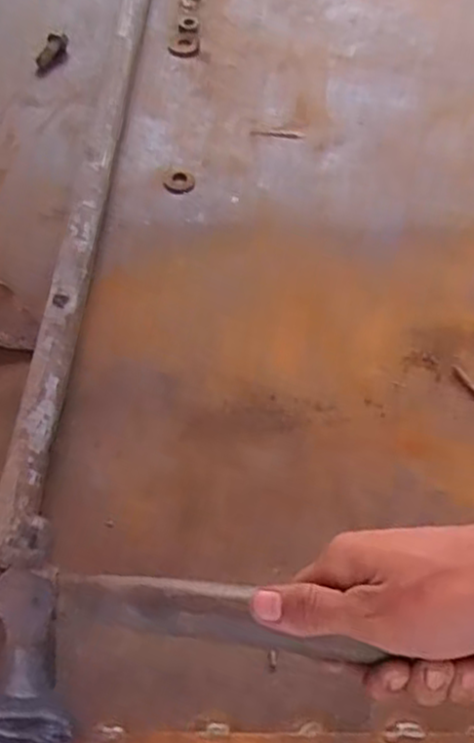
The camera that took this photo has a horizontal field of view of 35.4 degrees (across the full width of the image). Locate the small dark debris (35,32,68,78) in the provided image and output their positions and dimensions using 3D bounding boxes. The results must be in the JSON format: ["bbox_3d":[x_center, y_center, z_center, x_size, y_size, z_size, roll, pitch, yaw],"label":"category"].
[{"bbox_3d":[-0.178,-0.302,0.713,0.024,0.010,0.047,22,79,11],"label":"small dark debris"}]

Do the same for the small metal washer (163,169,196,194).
[{"bbox_3d":[-0.049,-0.161,0.628,0.026,0.004,0.025,10,56,3],"label":"small metal washer"}]

